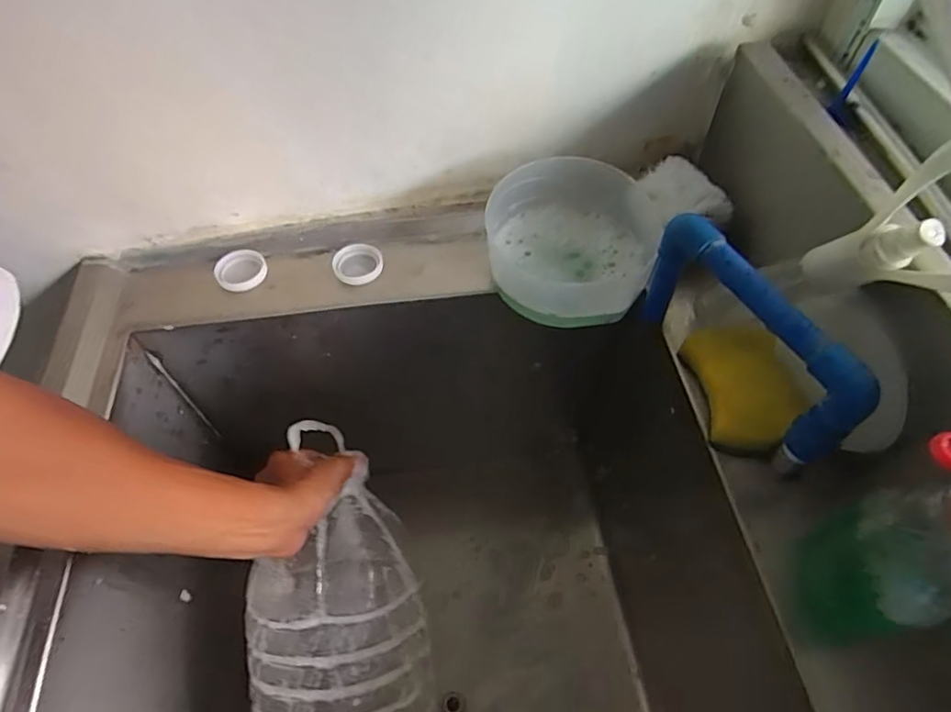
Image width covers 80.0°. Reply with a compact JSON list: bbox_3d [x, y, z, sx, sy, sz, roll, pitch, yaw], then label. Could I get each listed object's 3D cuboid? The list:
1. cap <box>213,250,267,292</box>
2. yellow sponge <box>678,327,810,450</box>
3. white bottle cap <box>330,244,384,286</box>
[{"bbox_3d":[-0.218,-0.080,0.527,0.045,0.009,0.049,-1,57,2],"label":"cap"},{"bbox_3d":[0.207,0.021,0.439,0.068,0.021,0.103,-7,57,-1],"label":"yellow sponge"},{"bbox_3d":[-0.110,-0.086,0.530,0.046,0.010,0.044,-1,57,2],"label":"white bottle cap"}]

